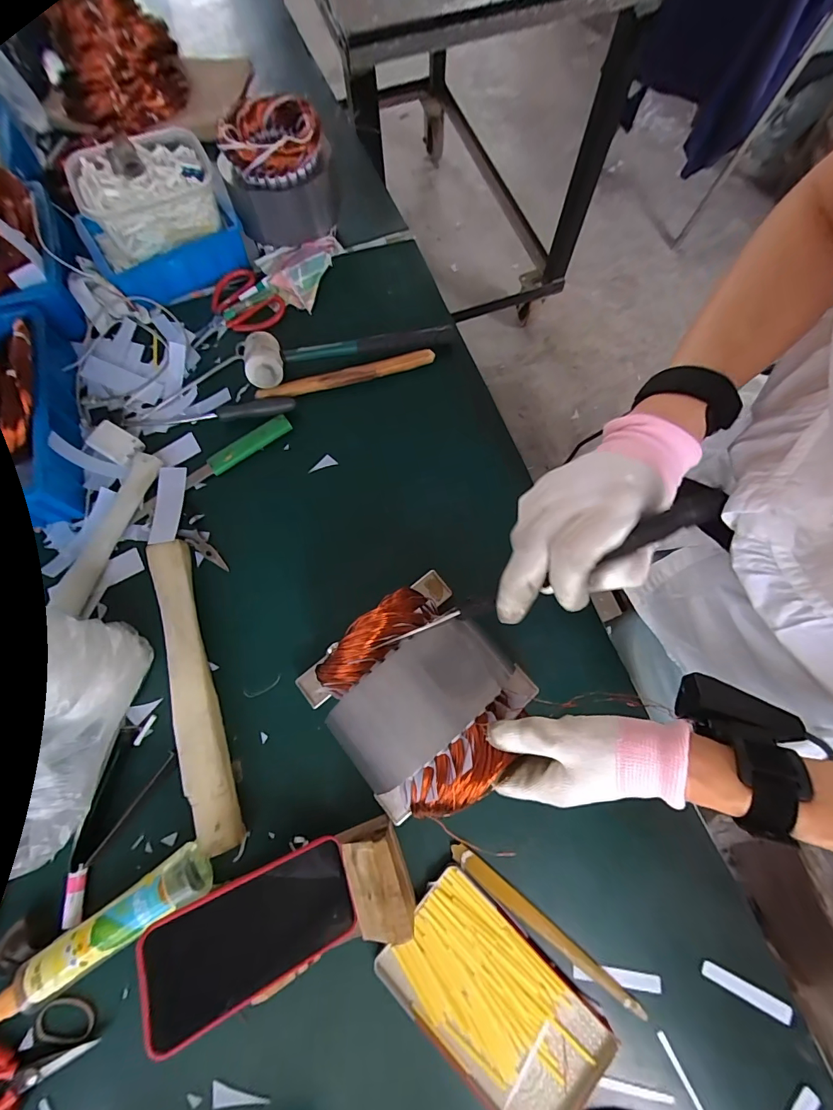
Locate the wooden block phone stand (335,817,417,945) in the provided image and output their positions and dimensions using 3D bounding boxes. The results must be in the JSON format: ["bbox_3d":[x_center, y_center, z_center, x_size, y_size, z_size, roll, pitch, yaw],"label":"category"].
[{"bbox_3d":[-0.039,0.303,0.397,0.059,0.065,0.081,-20,74,-5],"label":"wooden block phone stand"}]

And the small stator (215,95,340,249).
[{"bbox_3d":[-0.181,-0.515,0.580,0.125,0.127,0.104,3,73,2],"label":"small stator"}]

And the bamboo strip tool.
[{"bbox_3d":[0.122,0.359,0.409,0.210,0.007,0.020,36,77,11],"label":"bamboo strip tool"}]

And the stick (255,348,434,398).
[{"bbox_3d":[-0.094,-0.246,0.583,0.242,0.020,0.019,-17,74,-4],"label":"stick"}]

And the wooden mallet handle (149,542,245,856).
[{"bbox_3d":[-0.245,0.140,0.464,0.044,0.030,0.329,-18,74,-5],"label":"wooden mallet handle"}]

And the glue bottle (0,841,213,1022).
[{"bbox_3d":[-0.298,0.358,0.398,0.217,0.031,0.043,-32,75,-9],"label":"glue bottle"}]

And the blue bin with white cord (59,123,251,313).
[{"bbox_3d":[-0.352,-0.454,0.580,0.195,0.127,0.122,-35,76,-9],"label":"blue bin with white cord"}]

